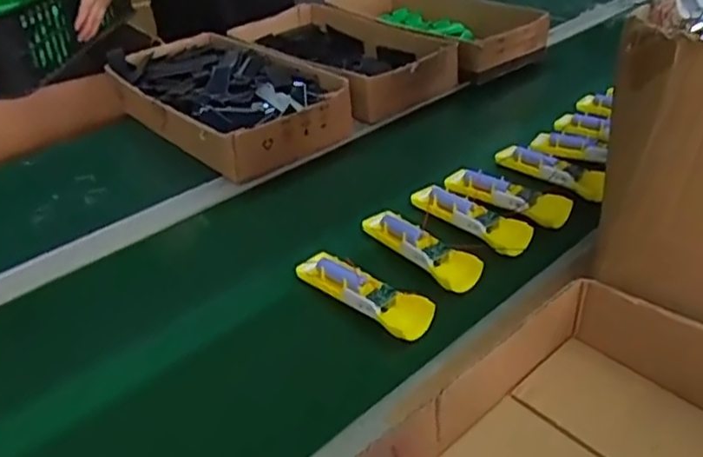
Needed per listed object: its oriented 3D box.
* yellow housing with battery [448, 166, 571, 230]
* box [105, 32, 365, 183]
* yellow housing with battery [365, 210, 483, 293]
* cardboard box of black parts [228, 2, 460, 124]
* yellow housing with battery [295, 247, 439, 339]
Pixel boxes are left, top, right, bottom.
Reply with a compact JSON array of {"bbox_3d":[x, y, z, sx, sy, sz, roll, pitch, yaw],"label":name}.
[{"bbox_3d":[0.191,-0.045,0.827,0.165,0.025,0.038,23,43,33],"label":"yellow housing with battery"},{"bbox_3d":[-0.198,-0.204,1.020,0.223,0.081,0.385,-28,41,-31],"label":"box"},{"bbox_3d":[0.079,0.020,0.754,0.046,0.028,0.161,-27,41,-29],"label":"yellow housing with battery"},{"bbox_3d":[-0.018,-0.308,1.184,0.241,0.087,0.397,-26,40,-29],"label":"cardboard box of black parts"},{"bbox_3d":[0.011,0.066,0.692,0.167,0.025,0.045,24,43,34],"label":"yellow housing with battery"}]

